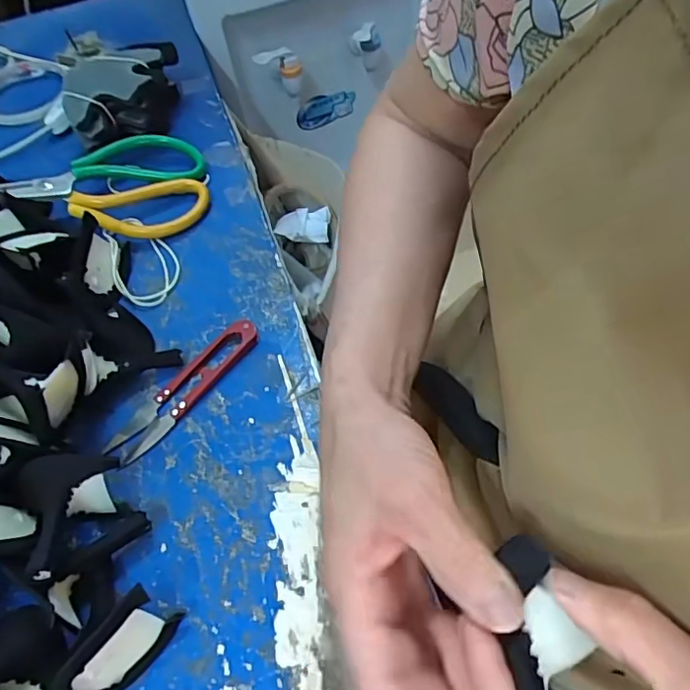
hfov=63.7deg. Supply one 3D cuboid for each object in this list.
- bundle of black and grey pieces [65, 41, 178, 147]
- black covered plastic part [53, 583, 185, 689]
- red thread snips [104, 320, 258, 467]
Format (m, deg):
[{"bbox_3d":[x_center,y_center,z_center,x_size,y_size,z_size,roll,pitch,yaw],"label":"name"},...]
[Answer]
[{"bbox_3d":[-0.186,-0.213,0.481,0.103,0.051,0.075,-23,58,-10],"label":"bundle of black and grey pieces"},{"bbox_3d":[-0.107,0.144,0.258,0.018,0.043,0.058,34,66,23],"label":"black covered plastic part"},{"bbox_3d":[-0.101,0.026,0.351,0.025,0.011,0.114,34,66,23],"label":"red thread snips"}]

